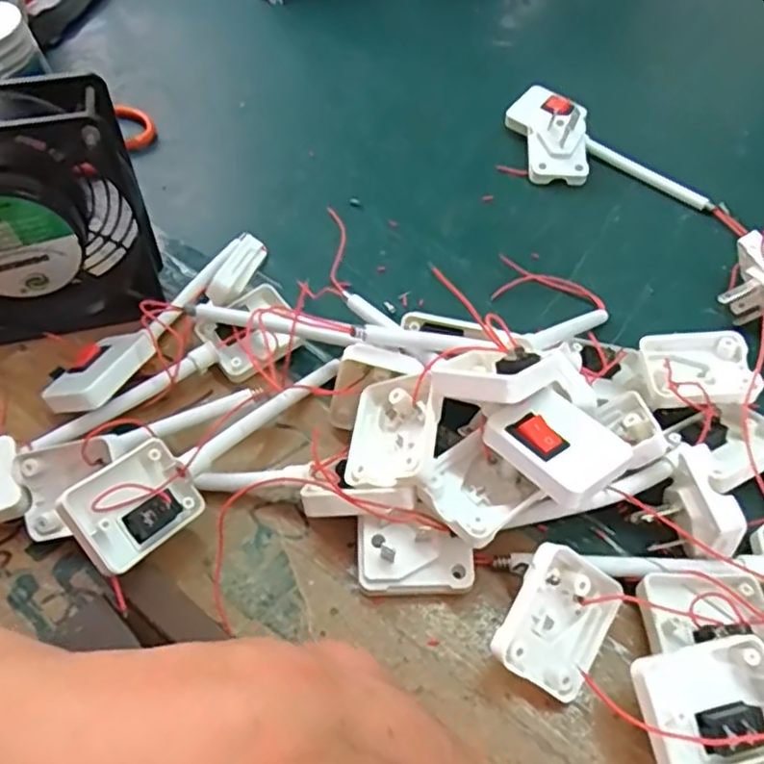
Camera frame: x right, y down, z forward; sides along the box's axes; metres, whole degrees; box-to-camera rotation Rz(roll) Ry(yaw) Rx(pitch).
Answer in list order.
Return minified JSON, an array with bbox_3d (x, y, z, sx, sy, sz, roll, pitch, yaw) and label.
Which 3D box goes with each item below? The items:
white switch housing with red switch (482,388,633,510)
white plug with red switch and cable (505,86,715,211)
[{"bbox_3d":[0.067,0.024,0.261,0.039,0.012,0.046,-26,52,-26],"label":"white switch housing with red switch"},{"bbox_3d":[0.137,-0.149,0.451,0.064,0.026,0.148,-33,59,-24],"label":"white plug with red switch and cable"}]

